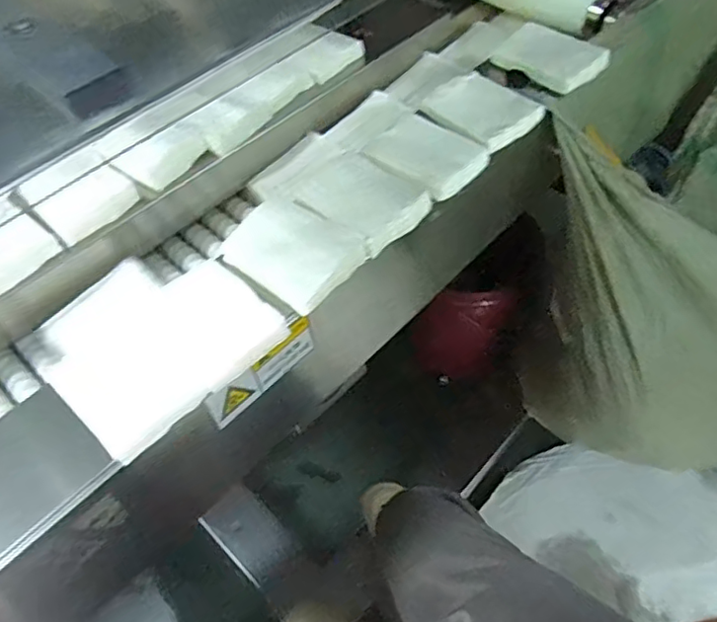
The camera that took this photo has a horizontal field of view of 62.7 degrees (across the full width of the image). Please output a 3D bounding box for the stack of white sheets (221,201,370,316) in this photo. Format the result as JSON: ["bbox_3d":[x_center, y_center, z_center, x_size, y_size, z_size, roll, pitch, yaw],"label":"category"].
[{"bbox_3d":[-0.056,-0.051,0.487,0.108,0.017,0.076,33,62,24],"label":"stack of white sheets"}]

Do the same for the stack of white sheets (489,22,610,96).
[{"bbox_3d":[0.198,-0.271,0.619,0.072,0.023,0.113,-35,60,-21],"label":"stack of white sheets"}]

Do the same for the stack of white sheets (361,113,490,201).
[{"bbox_3d":[0.064,-0.145,0.546,0.097,0.012,0.080,36,63,25],"label":"stack of white sheets"}]

